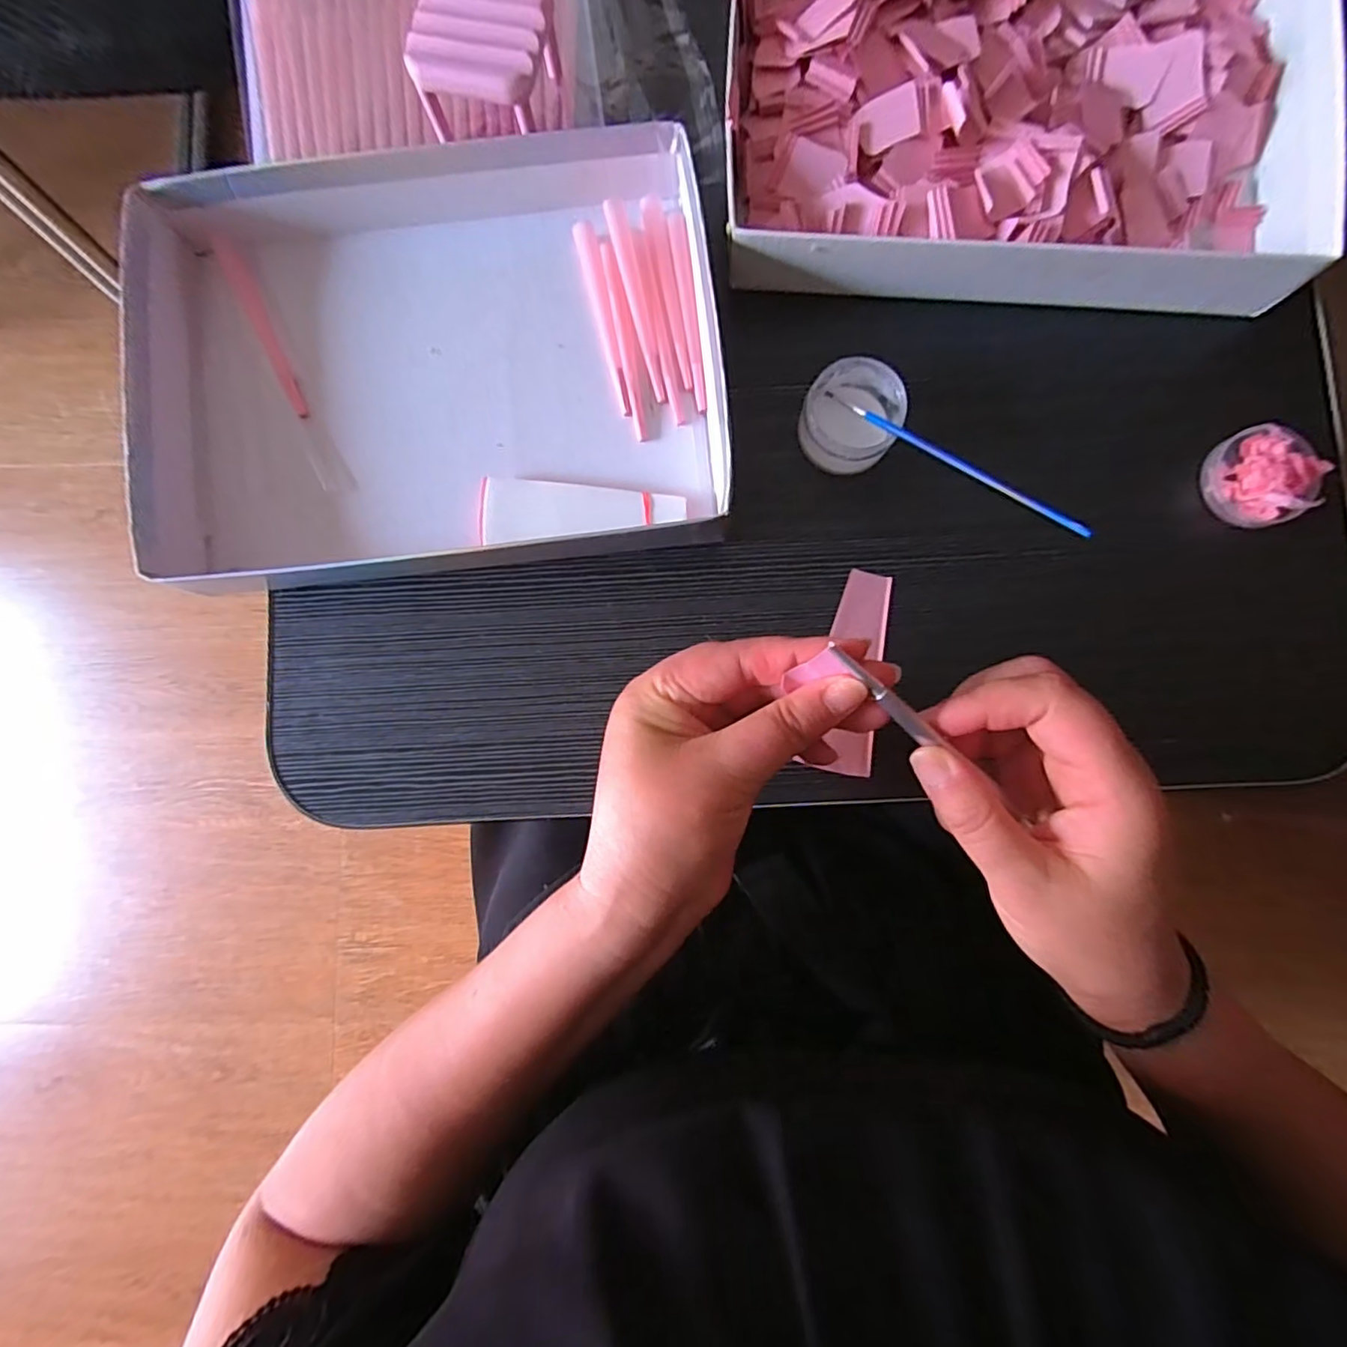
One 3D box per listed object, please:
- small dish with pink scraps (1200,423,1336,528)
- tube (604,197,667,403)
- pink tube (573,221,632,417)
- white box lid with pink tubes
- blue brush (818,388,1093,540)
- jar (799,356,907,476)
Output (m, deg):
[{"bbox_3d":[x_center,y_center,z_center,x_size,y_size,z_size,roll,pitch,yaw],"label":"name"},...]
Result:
[{"bbox_3d":[0.314,-0.106,0.316,0.043,0.024,0.050,-31,84,-2],"label":"small dish with pink scraps"},{"bbox_3d":[-0.020,-0.206,0.327,0.011,0.012,0.109,-15,84,0],"label":"tube"},{"bbox_3d":[-0.038,-0.199,0.333,0.012,0.009,0.111,-14,84,0],"label":"pink tube"},{"bbox_3d":[-0.128,-0.180,0.323,0.302,0.040,0.244,-6,84,1],"label":"white box lid with pink tubes"},{"bbox_3d":[0.127,-0.105,0.284,0.005,0.004,0.153,-38,56,-2],"label":"blue brush"},{"bbox_3d":[0.095,-0.137,0.319,0.049,0.030,0.051,0,84,2],"label":"jar"}]

